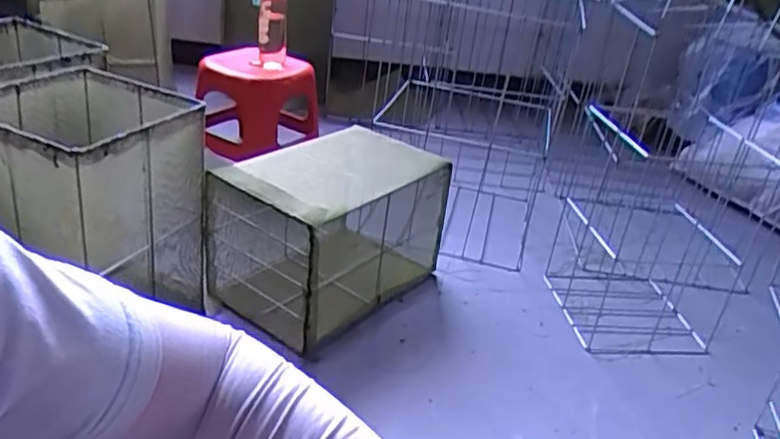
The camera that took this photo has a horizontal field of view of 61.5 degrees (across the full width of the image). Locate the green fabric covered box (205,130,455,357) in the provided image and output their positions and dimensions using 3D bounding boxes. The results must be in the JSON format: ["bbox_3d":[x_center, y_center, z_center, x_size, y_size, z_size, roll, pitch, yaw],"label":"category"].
[{"bbox_3d":[-0.110,0.010,1.357,0.282,0.305,0.463,23,32,30],"label":"green fabric covered box"}]

